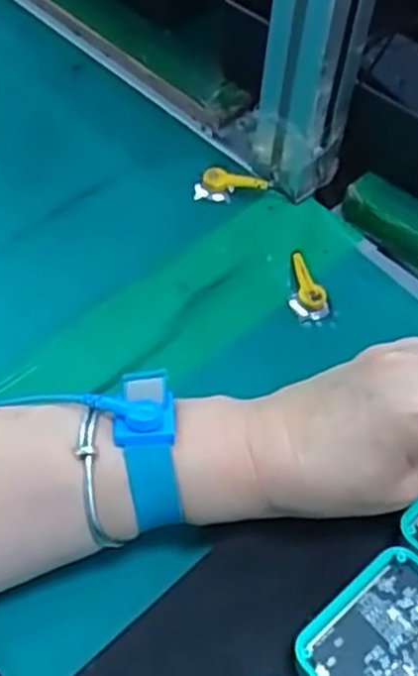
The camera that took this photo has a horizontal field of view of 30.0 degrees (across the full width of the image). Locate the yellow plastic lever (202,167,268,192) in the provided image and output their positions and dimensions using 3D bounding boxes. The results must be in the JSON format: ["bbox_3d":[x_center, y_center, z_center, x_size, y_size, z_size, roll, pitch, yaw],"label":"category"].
[{"bbox_3d":[0.017,-0.102,0.507,0.041,0.011,0.013,5,55,0],"label":"yellow plastic lever"}]

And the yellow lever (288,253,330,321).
[{"bbox_3d":[0.056,-0.033,0.468,0.019,0.010,0.047,-14,58,-13],"label":"yellow lever"}]

